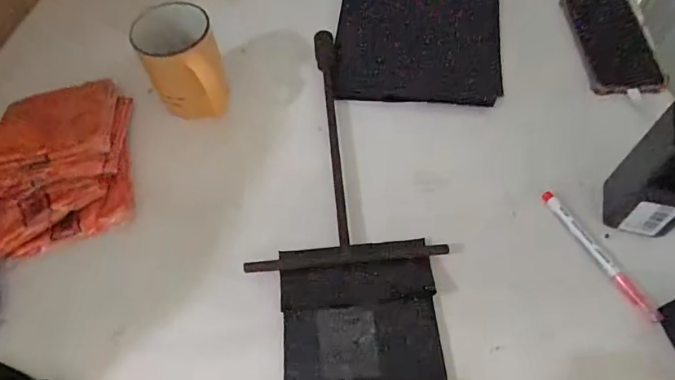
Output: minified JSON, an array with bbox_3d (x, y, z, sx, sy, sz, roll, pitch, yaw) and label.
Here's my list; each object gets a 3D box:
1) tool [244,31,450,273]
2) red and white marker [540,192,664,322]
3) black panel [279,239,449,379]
[{"bbox_3d":[0.000,-0.060,0.492,0.174,0.016,0.299,-3,59,-1],"label":"tool"},{"bbox_3d":[0.235,0.055,0.422,0.015,0.008,0.139,-24,62,-13],"label":"red and white marker"},{"bbox_3d":[0.019,0.103,0.394,0.129,0.016,0.123,-5,59,-2],"label":"black panel"}]

